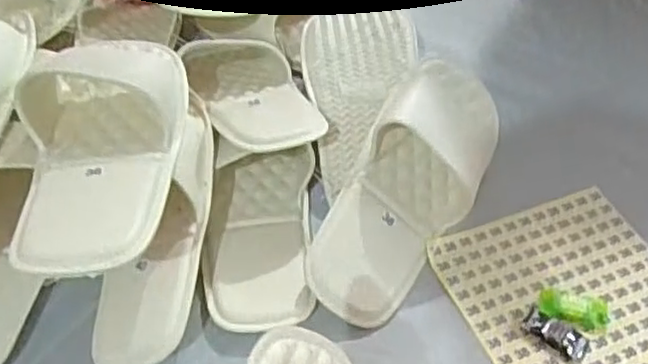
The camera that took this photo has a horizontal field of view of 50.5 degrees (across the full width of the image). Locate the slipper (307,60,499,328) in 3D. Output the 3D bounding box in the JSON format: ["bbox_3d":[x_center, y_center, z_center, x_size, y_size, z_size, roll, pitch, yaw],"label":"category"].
[{"bbox_3d":[0.070,-0.004,0.533,0.092,0.079,0.241,21,52,16],"label":"slipper"}]

